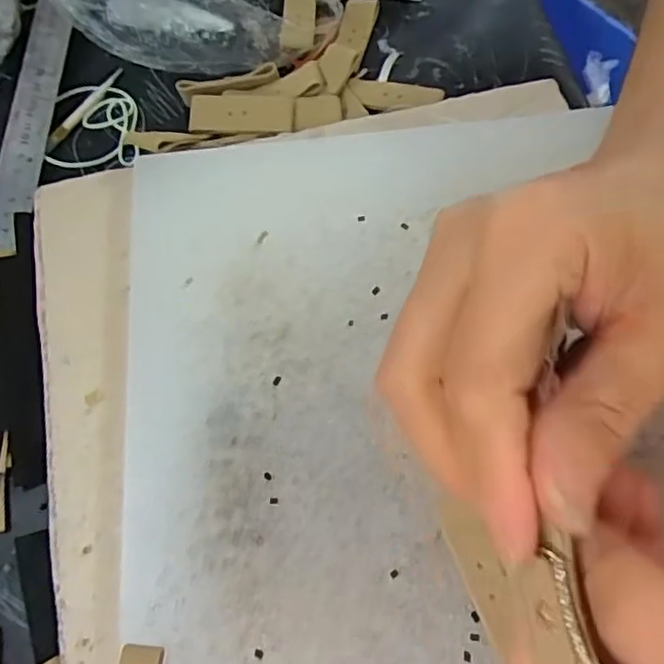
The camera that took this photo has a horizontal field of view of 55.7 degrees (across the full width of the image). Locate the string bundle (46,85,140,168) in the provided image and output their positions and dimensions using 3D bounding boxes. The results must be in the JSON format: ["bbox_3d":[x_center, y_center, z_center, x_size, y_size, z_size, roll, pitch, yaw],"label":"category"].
[{"bbox_3d":[-0.146,-0.129,0.391,0.054,0.009,0.068,-5,67,0],"label":"string bundle"}]

